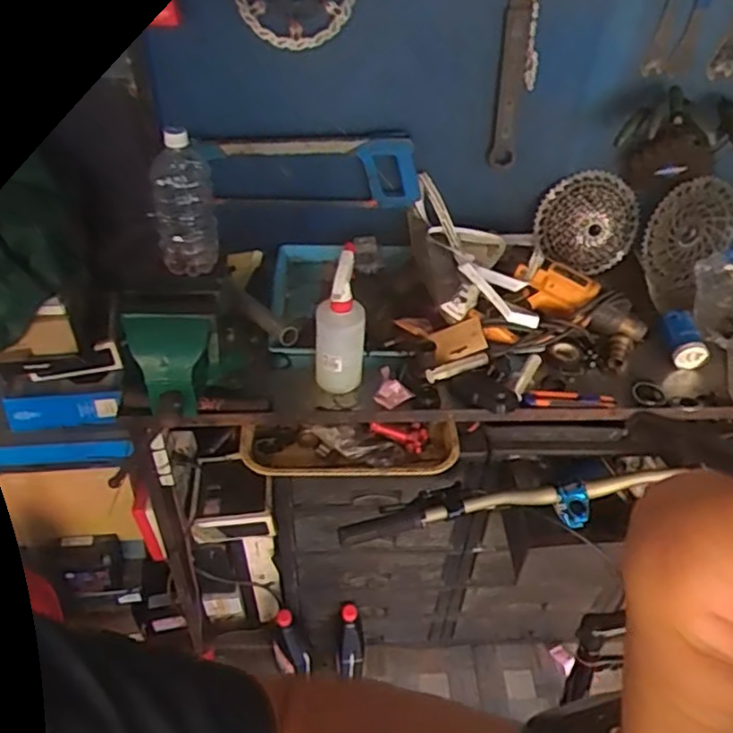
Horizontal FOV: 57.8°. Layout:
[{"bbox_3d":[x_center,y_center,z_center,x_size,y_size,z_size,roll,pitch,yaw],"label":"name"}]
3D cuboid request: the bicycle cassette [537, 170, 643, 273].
[{"bbox_3d":[0.416,-0.263,1.246,0.192,0.168,0.045,-2,44,-5],"label":"bicycle cassette"}]

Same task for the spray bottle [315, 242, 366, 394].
[{"bbox_3d":[-0.038,-0.067,0.976,0.070,0.225,0.069,2,44,-2],"label":"spray bottle"}]

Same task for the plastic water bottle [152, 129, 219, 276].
[{"bbox_3d":[-0.254,-0.230,0.921,0.083,0.200,0.064,-9,45,-13],"label":"plastic water bottle"}]

